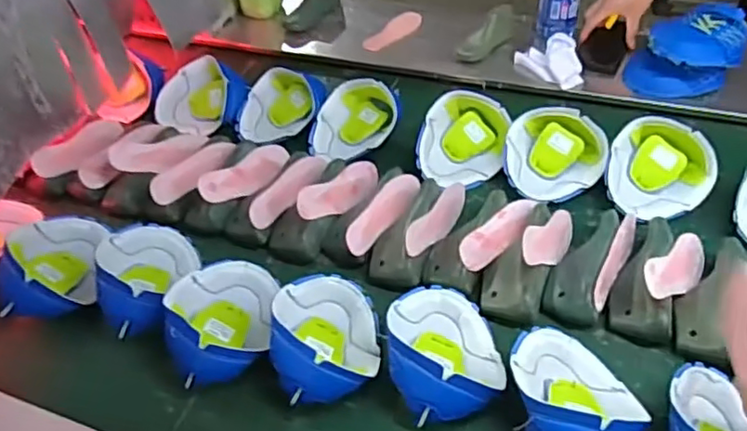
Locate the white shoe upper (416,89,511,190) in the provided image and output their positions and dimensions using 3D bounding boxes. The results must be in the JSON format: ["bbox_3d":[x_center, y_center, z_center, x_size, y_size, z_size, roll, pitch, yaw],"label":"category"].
[{"bbox_3d":[0.138,-0.117,0.933,0.129,0.079,0.138,10,49,13],"label":"white shoe upper"}]

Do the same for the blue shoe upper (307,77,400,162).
[{"bbox_3d":[-0.033,-0.150,0.982,0.147,0.066,0.147,-4,72,11],"label":"blue shoe upper"}]

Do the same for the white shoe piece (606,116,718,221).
[{"bbox_3d":[0.403,-0.067,0.854,0.133,0.074,0.146,-2,49,2],"label":"white shoe piece"}]

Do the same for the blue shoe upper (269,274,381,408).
[{"bbox_3d":[-0.055,0.136,0.713,0.120,0.080,0.168,-3,48,1],"label":"blue shoe upper"}]

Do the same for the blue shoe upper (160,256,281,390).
[{"bbox_3d":[-0.183,0.121,0.743,0.121,0.073,0.168,-4,49,1],"label":"blue shoe upper"}]

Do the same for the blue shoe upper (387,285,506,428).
[{"bbox_3d":[0.080,0.144,0.690,0.125,0.068,0.170,-7,48,-2],"label":"blue shoe upper"}]

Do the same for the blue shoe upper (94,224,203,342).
[{"bbox_3d":[-0.294,0.074,0.791,0.111,0.084,0.177,-2,48,3],"label":"blue shoe upper"}]

